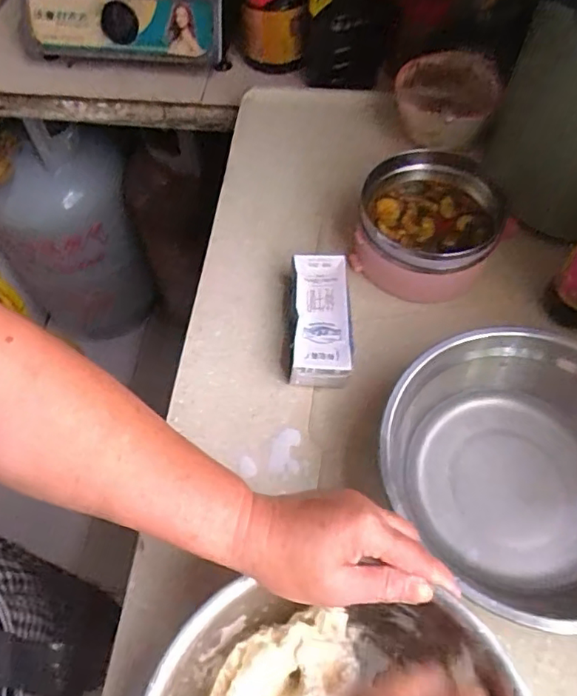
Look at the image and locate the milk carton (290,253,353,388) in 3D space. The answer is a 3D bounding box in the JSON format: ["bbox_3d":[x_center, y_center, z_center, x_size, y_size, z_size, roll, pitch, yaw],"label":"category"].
[{"bbox_3d":[0.031,-0.027,0.543,0.060,0.037,0.131,2,59,2],"label":"milk carton"}]

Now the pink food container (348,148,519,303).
[{"bbox_3d":[0.145,-0.126,0.582,0.140,0.072,0.142,-1,59,1],"label":"pink food container"}]

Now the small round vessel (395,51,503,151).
[{"bbox_3d":[0.179,-0.282,0.641,0.109,0.059,0.106,-1,59,1],"label":"small round vessel"}]

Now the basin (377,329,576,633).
[{"bbox_3d":[0.190,0.100,0.450,0.196,0.076,0.221,-27,62,-14],"label":"basin"}]

